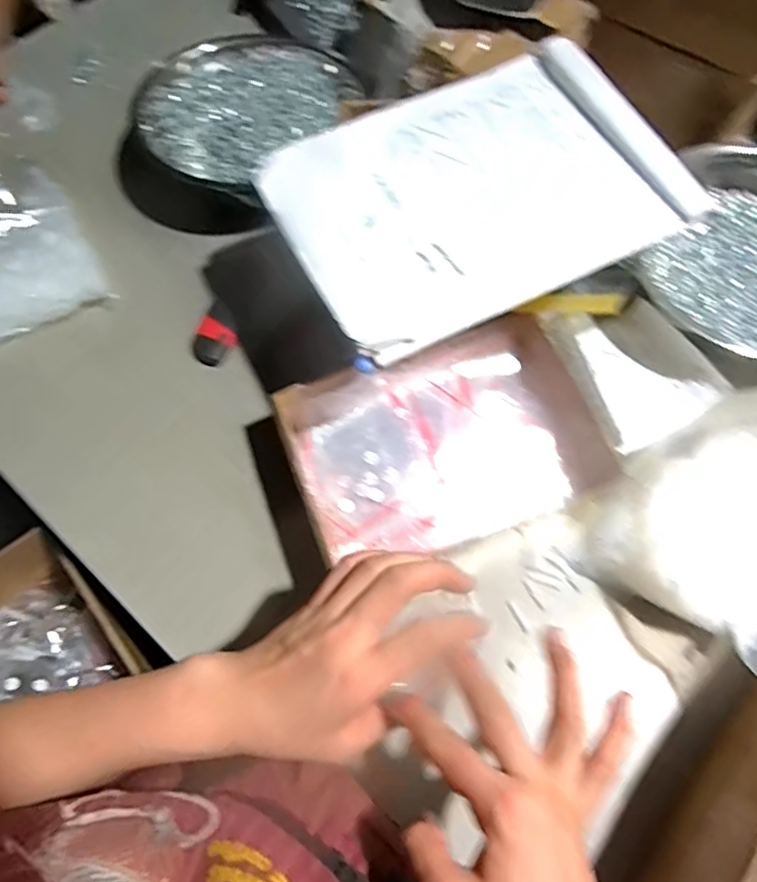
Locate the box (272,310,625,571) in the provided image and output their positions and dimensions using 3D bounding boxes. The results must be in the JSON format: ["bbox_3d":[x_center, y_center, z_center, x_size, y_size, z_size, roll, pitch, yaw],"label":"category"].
[{"bbox_3d":[0.057,0.004,0.525,0.249,0.055,0.174,-21,68,-8],"label":"box"}]

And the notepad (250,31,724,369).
[{"bbox_3d":[0.080,-0.204,0.481,0.304,0.016,0.218,-24,69,-9],"label":"notepad"}]

